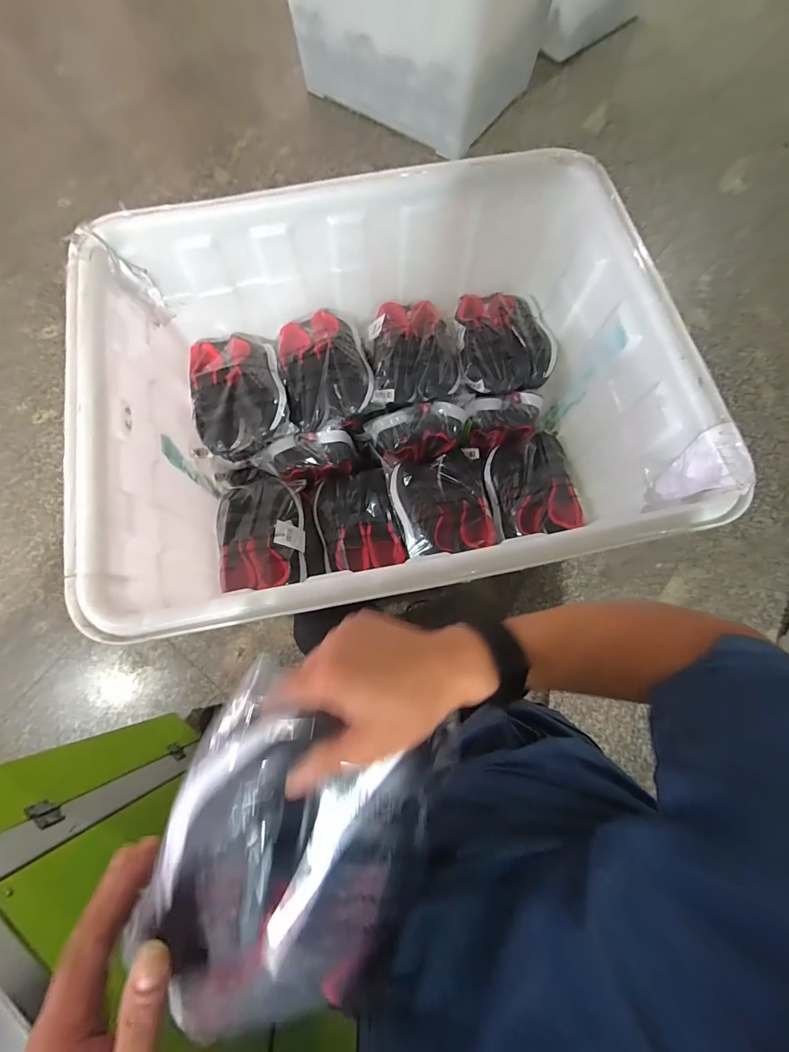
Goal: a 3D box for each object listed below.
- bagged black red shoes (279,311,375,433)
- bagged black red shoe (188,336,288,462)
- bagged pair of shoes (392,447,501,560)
[{"bbox_3d":[-0.155,-0.355,0.909,0.188,0.074,0.263,-12,74,-4],"label":"bagged black red shoes"},{"bbox_3d":[-0.351,-0.304,0.926,0.206,0.094,0.275,-13,74,-5],"label":"bagged black red shoe"},{"bbox_3d":[0.111,-0.052,0.909,0.223,0.079,0.241,-10,74,-4],"label":"bagged pair of shoes"}]

